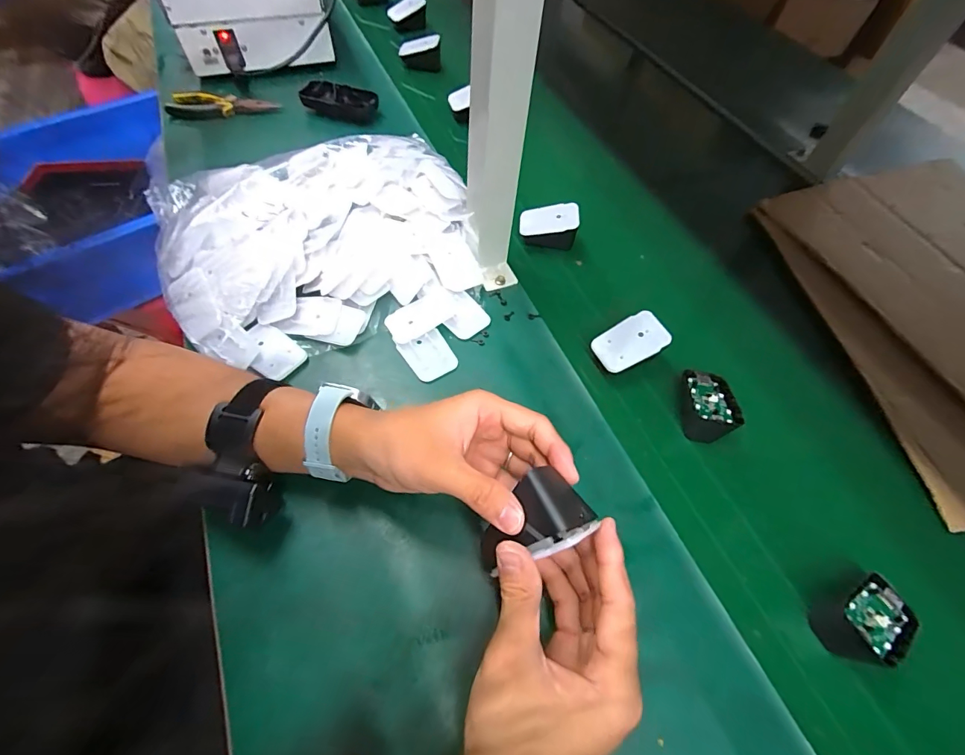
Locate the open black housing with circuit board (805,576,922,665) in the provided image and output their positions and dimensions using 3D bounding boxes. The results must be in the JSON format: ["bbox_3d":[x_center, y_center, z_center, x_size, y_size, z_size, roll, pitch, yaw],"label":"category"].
[{"bbox_3d":[0.289,0.181,0.324,0.069,0.036,0.046,-22,62,-14],"label":"open black housing with circuit board"}]

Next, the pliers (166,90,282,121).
[{"bbox_3d":[-0.391,-0.408,0.649,0.156,0.020,0.049,2,59,-1],"label":"pliers"}]

